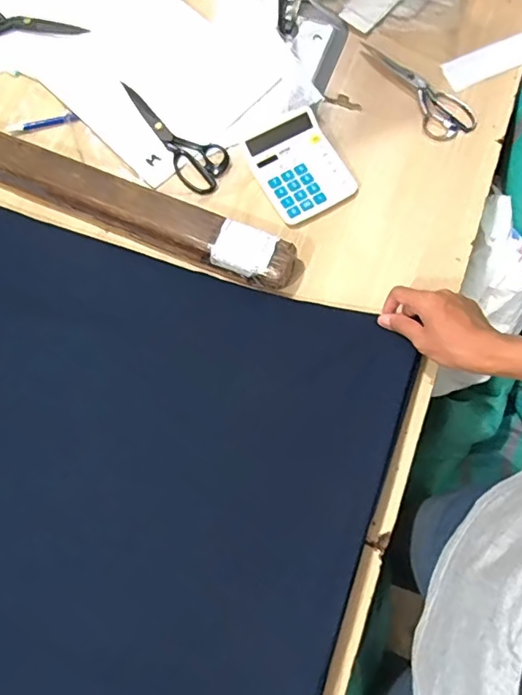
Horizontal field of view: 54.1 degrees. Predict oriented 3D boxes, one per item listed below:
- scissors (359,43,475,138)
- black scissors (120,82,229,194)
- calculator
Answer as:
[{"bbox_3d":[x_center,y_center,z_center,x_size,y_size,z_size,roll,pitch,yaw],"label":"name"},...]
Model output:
[{"bbox_3d":[0.241,-0.409,0.793,0.081,0.007,0.222,-32,74,-8],"label":"scissors"},{"bbox_3d":[-0.123,-0.324,0.761,0.075,0.015,0.219,-32,74,-8],"label":"black scissors"},{"bbox_3d":[0.053,-0.259,0.730,0.117,0.036,0.147,-31,74,-8],"label":"calculator"}]

